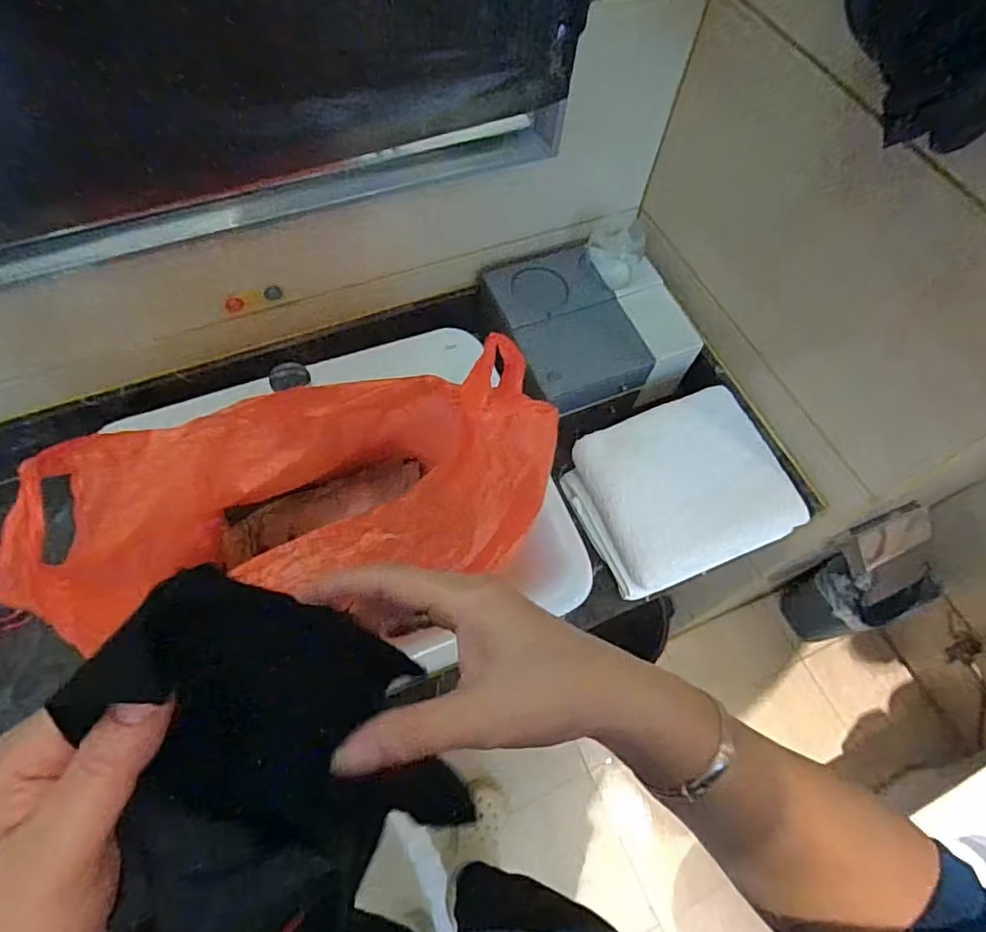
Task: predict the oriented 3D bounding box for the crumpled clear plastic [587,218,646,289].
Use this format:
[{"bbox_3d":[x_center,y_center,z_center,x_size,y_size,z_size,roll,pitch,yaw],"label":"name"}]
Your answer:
[{"bbox_3d":[0.184,-0.319,0.871,0.078,0.056,0.078,29,65,11],"label":"crumpled clear plastic"}]

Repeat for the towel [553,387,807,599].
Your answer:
[{"bbox_3d":[0.256,0.036,0.800,0.255,0.098,0.218,-20,66,-13],"label":"towel"}]

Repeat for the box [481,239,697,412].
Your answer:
[{"bbox_3d":[0.140,-0.200,0.866,0.259,0.101,0.231,-20,66,-14],"label":"box"}]

